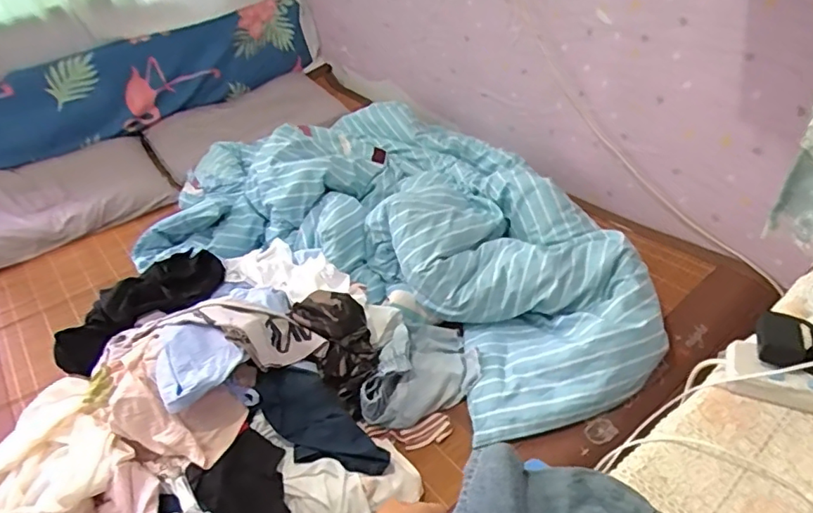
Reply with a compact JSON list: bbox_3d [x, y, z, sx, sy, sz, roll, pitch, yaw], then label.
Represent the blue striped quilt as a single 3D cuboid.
[{"bbox_3d":[-0.043,-0.116,1.427,1.391,0.224,0.794,19,46,29],"label":"blue striped quilt"}]

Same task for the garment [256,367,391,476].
[{"bbox_3d":[-0.163,0.297,0.987,0.121,0.065,0.275,-33,46,-28],"label":"garment"}]

